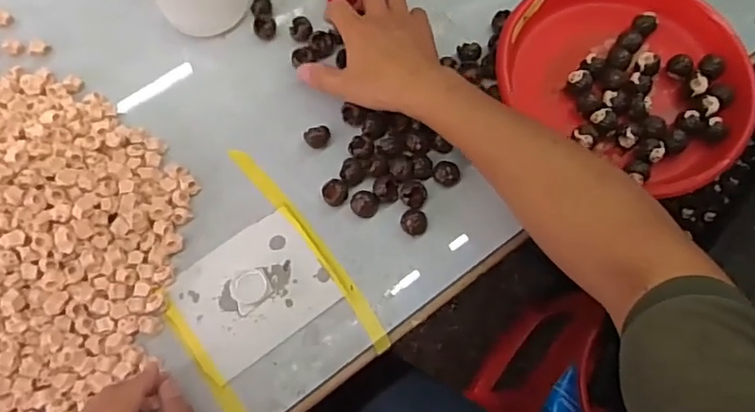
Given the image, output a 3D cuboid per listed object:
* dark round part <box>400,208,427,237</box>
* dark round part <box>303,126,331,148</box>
[{"bbox_3d":[0.035,0.015,0.555,0.025,0.017,0.025,1,71,-2],"label":"dark round part"},{"bbox_3d":[-0.059,-0.068,0.578,0.025,0.015,0.018,-15,72,-7],"label":"dark round part"}]

